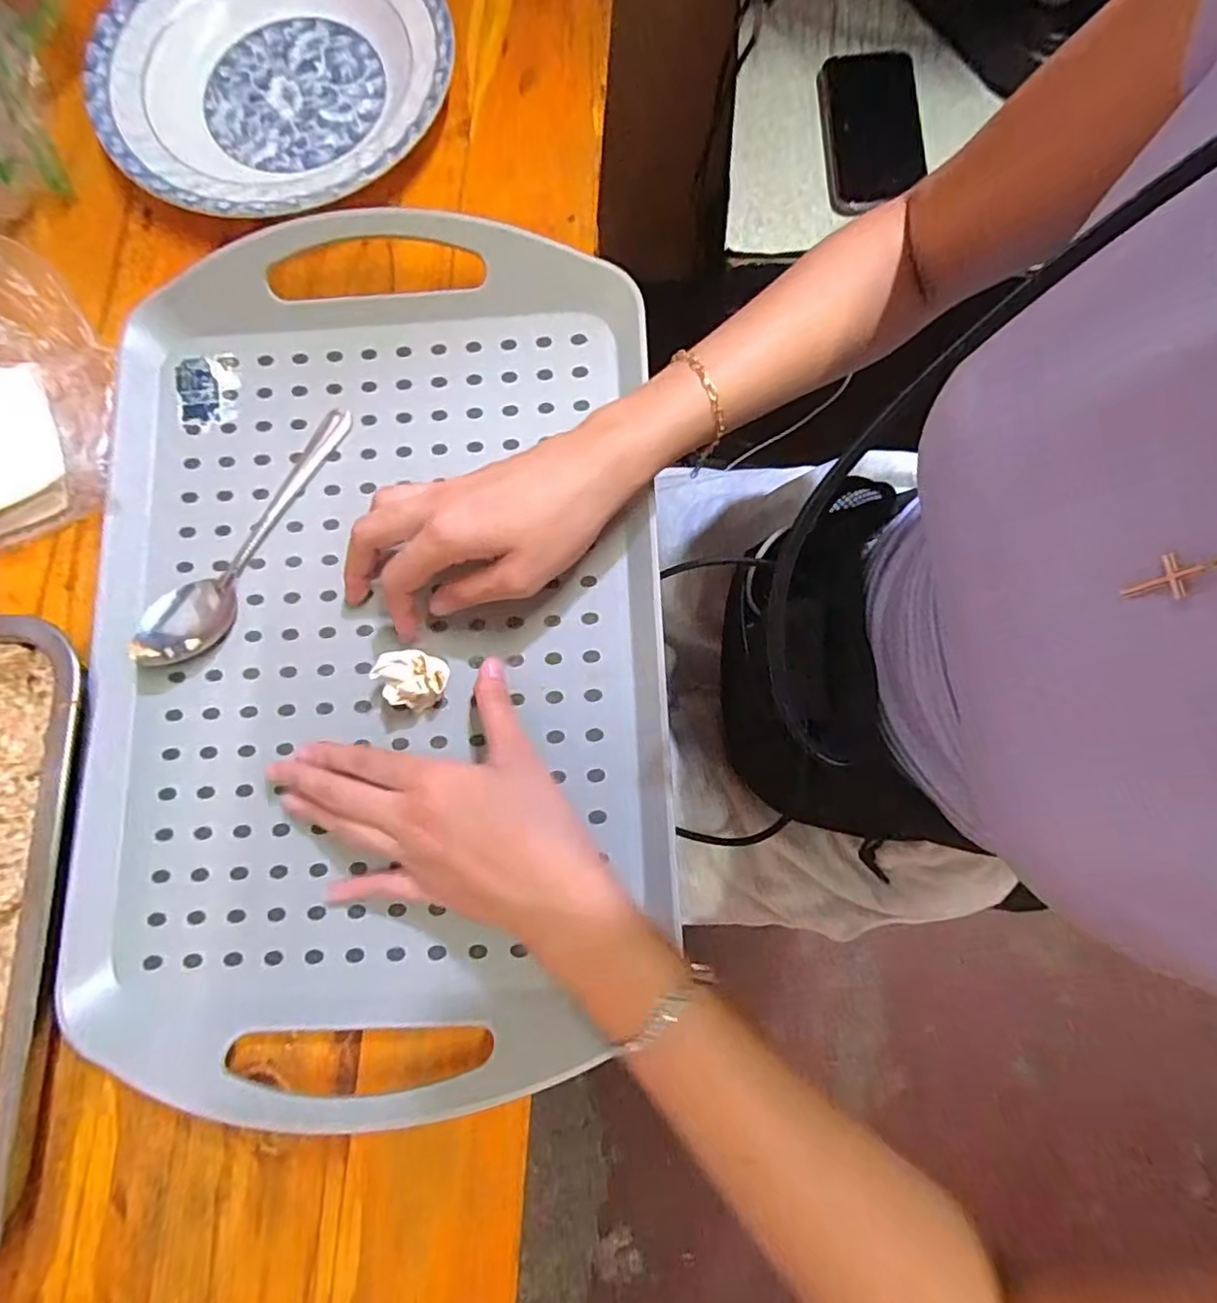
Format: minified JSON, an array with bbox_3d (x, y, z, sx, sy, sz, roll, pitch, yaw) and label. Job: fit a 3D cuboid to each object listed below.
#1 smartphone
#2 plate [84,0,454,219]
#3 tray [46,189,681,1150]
[{"bbox_3d":[0.227,-0.455,0.543,0.082,0.015,0.149,-4,87,4],"label":"smartphone"},{"bbox_3d":[-0.209,-0.364,0.394,0.212,0.028,0.214,-1,80,3],"label":"plate"},{"bbox_3d":[-0.124,-0.014,0.328,0.299,0.045,0.441,-2,80,-1],"label":"tray"}]

